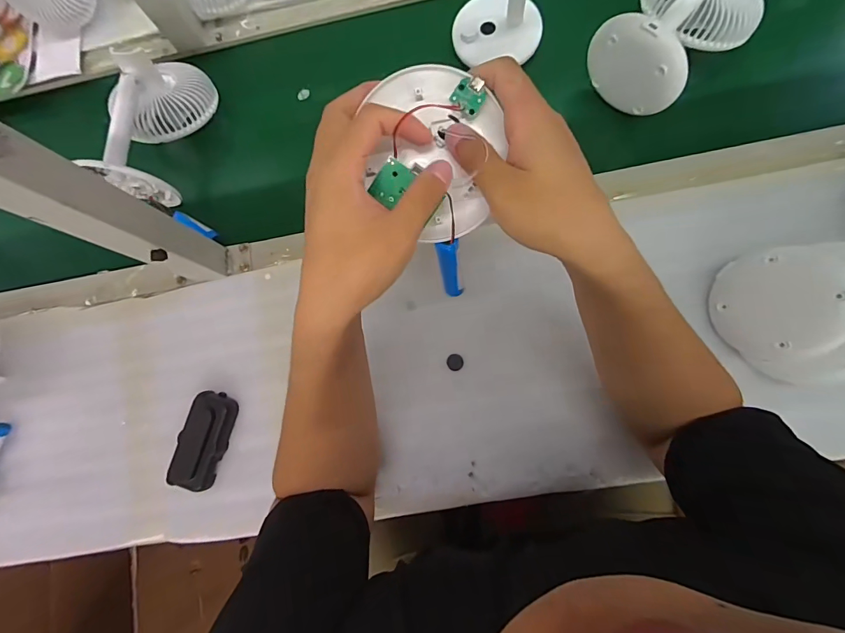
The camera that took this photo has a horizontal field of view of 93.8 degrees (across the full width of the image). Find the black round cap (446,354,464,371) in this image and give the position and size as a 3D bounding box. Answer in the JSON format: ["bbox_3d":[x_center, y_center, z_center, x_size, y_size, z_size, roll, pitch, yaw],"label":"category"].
[{"bbox_3d":[0.037,0.051,0.442,0.018,0.005,0.018,0,76,-1],"label":"black round cap"}]

